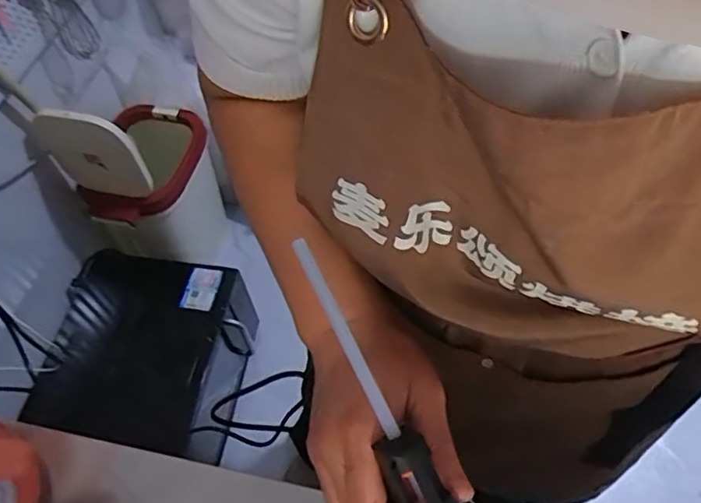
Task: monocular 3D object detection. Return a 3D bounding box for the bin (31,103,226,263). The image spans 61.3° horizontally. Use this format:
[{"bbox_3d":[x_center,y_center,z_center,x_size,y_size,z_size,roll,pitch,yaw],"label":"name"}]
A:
[{"bbox_3d":[-0.425,-0.154,1.261,0.194,0.441,0.319,15,58,14],"label":"bin"}]

